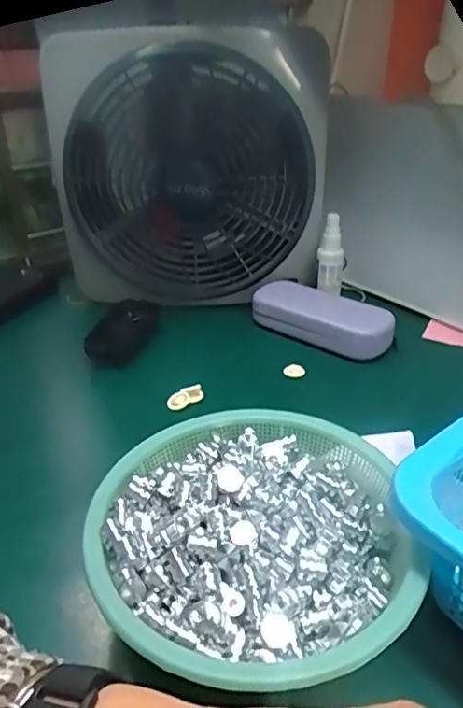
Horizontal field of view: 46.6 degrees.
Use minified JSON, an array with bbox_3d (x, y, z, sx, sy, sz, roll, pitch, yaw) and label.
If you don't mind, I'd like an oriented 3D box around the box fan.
[{"bbox_3d":[-0.045,-0.186,0.595,0.288,0.264,0.086,-1,31,1],"label":"box fan"}]

